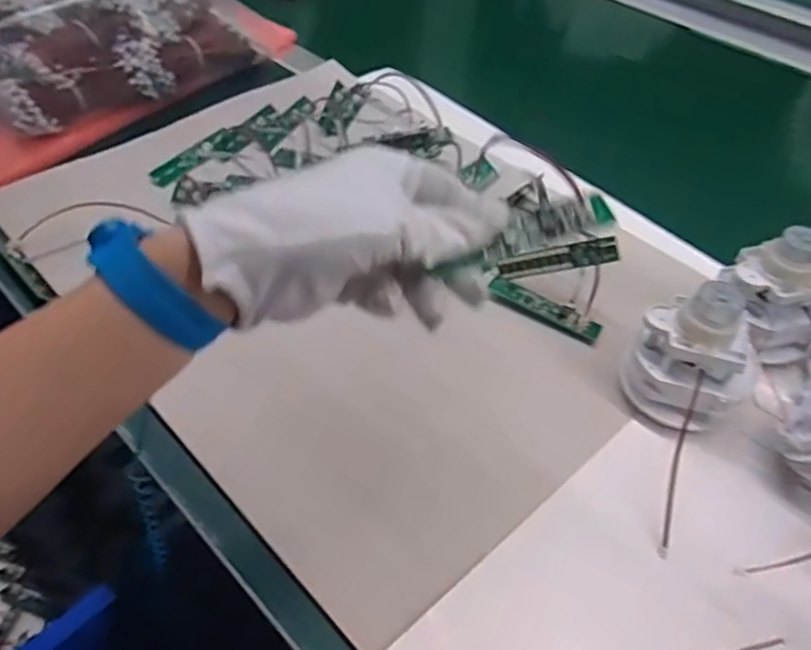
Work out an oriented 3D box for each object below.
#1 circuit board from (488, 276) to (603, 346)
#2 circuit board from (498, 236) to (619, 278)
[{"bbox_3d":[0.094,-0.013,0.425,0.079,0.008,0.022,26,53,18],"label":"circuit board"},{"bbox_3d":[0.101,-0.045,0.422,0.083,0.015,0.009,-7,40,35],"label":"circuit board"}]

